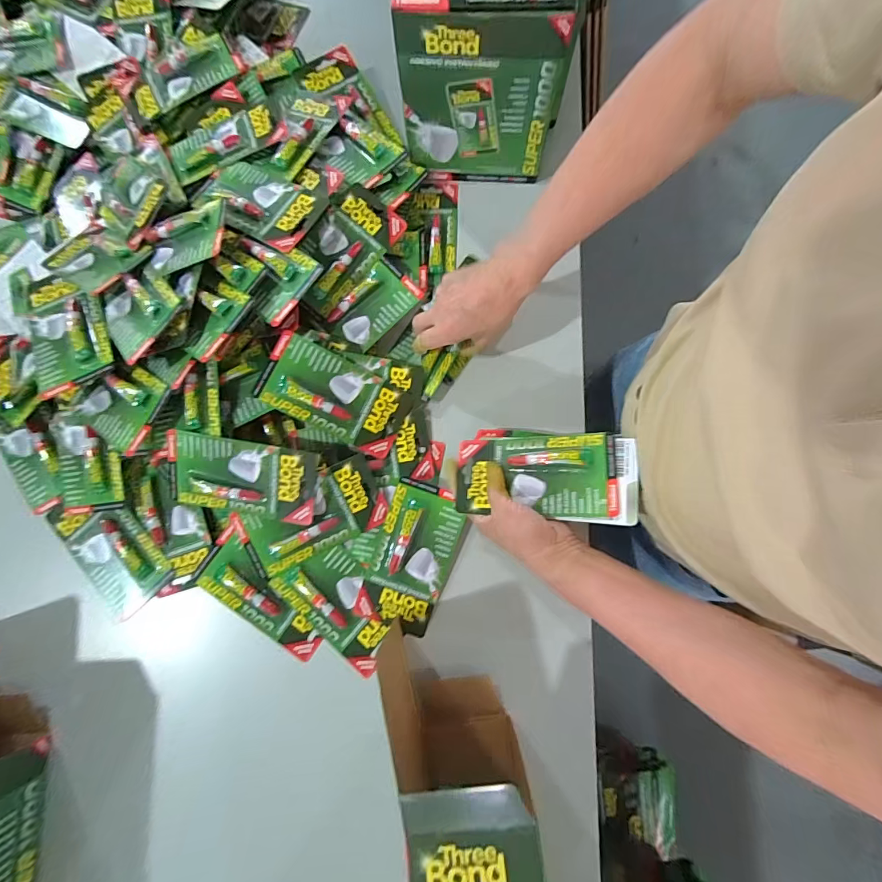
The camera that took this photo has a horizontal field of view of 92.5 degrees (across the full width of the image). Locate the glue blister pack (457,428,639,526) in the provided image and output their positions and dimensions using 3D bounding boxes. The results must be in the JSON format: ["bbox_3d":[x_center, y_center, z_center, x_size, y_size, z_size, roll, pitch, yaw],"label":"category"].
[{"bbox_3d":[0.107,0.034,0.445,0.181,0.021,0.095,5,77,25],"label":"glue blister pack"}]

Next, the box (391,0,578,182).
[{"bbox_3d":[0.045,-0.421,0.496,0.173,0.208,0.092,4,79,1],"label":"box"}]

